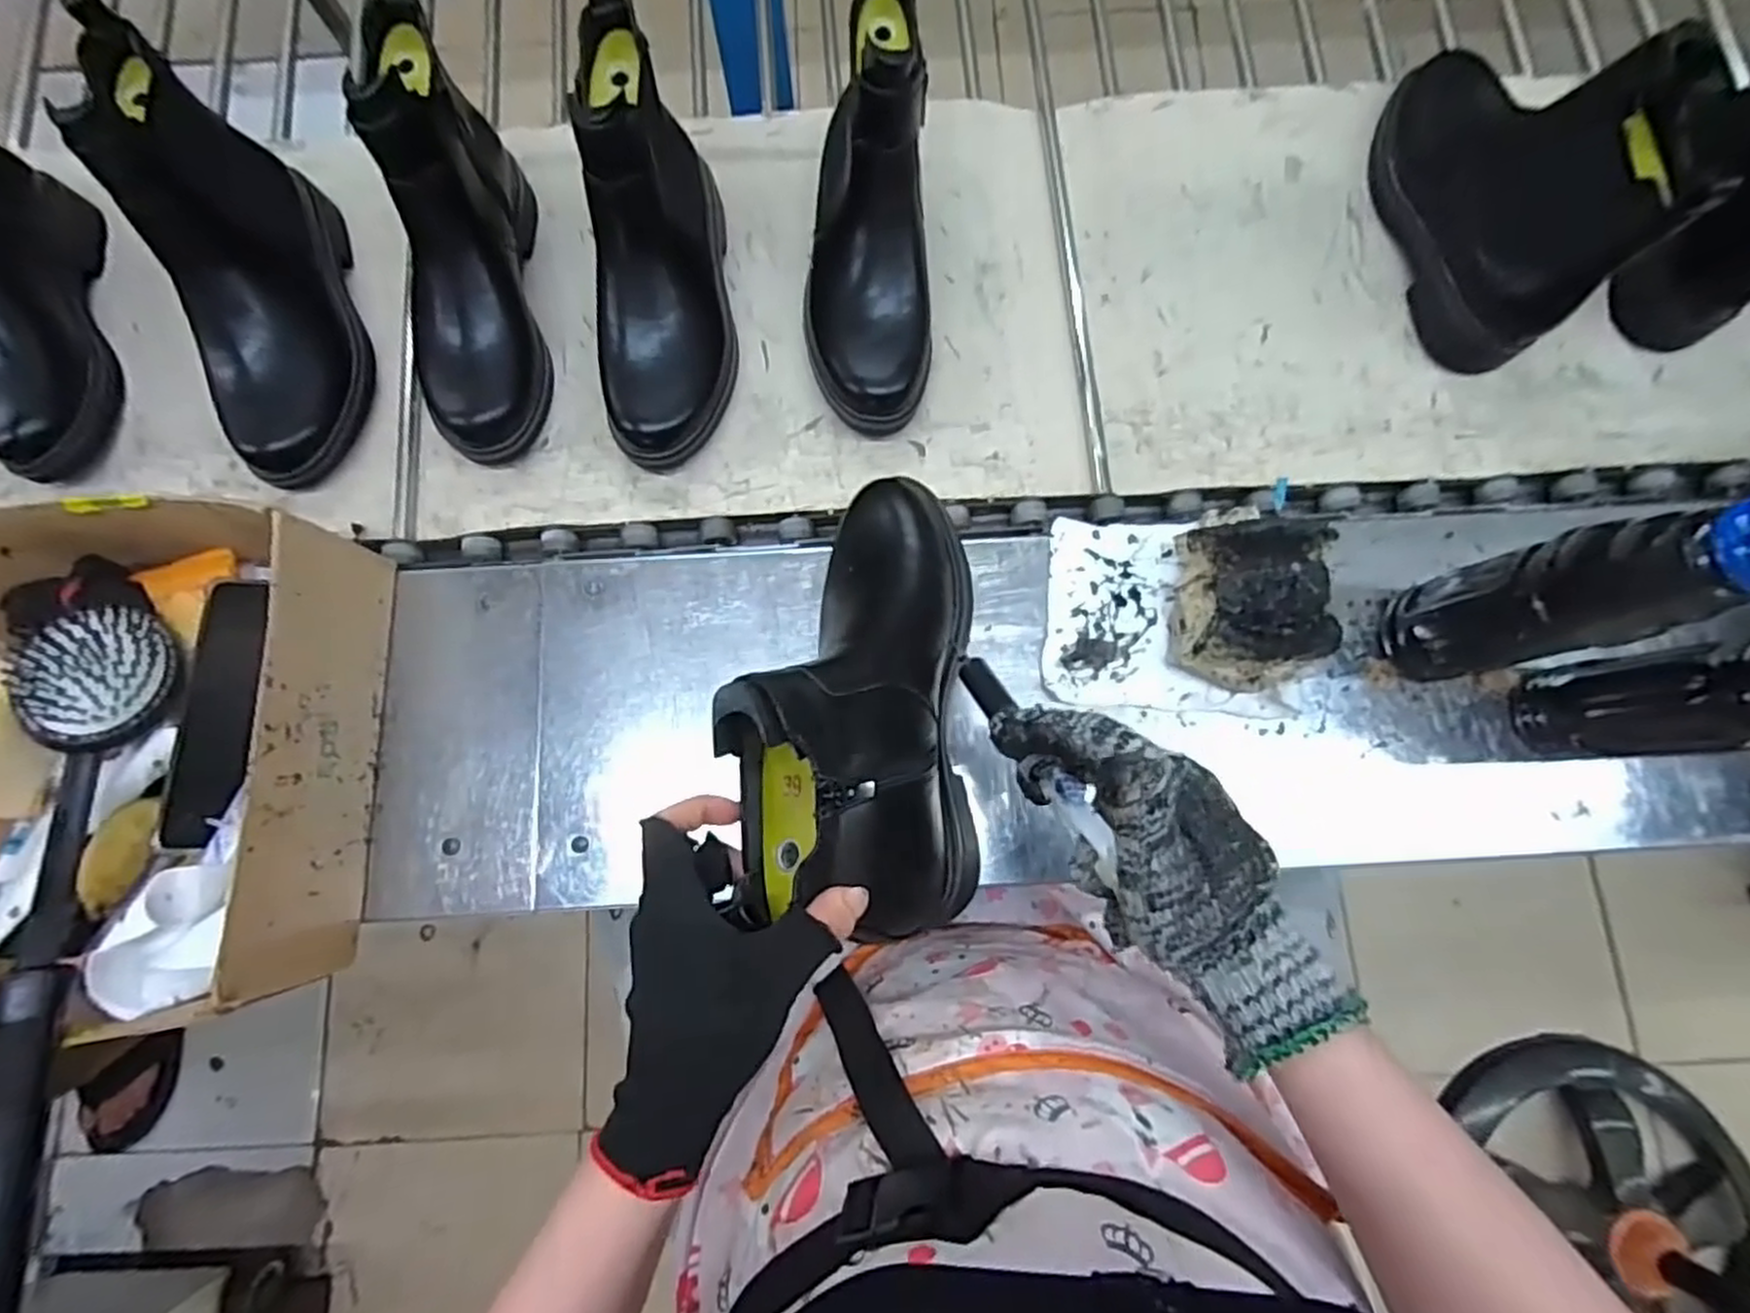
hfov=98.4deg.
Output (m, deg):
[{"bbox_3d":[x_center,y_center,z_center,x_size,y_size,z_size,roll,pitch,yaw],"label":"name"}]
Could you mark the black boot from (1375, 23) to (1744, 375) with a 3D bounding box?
[{"bbox_3d":[0.444,-0.351,0.521,0.089,0.158,0.257,-12,78,-2],"label":"black boot"}]

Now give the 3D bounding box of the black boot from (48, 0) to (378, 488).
[{"bbox_3d":[-0.433,-0.261,0.509,0.096,0.150,0.235,-21,78,-4],"label":"black boot"}]

